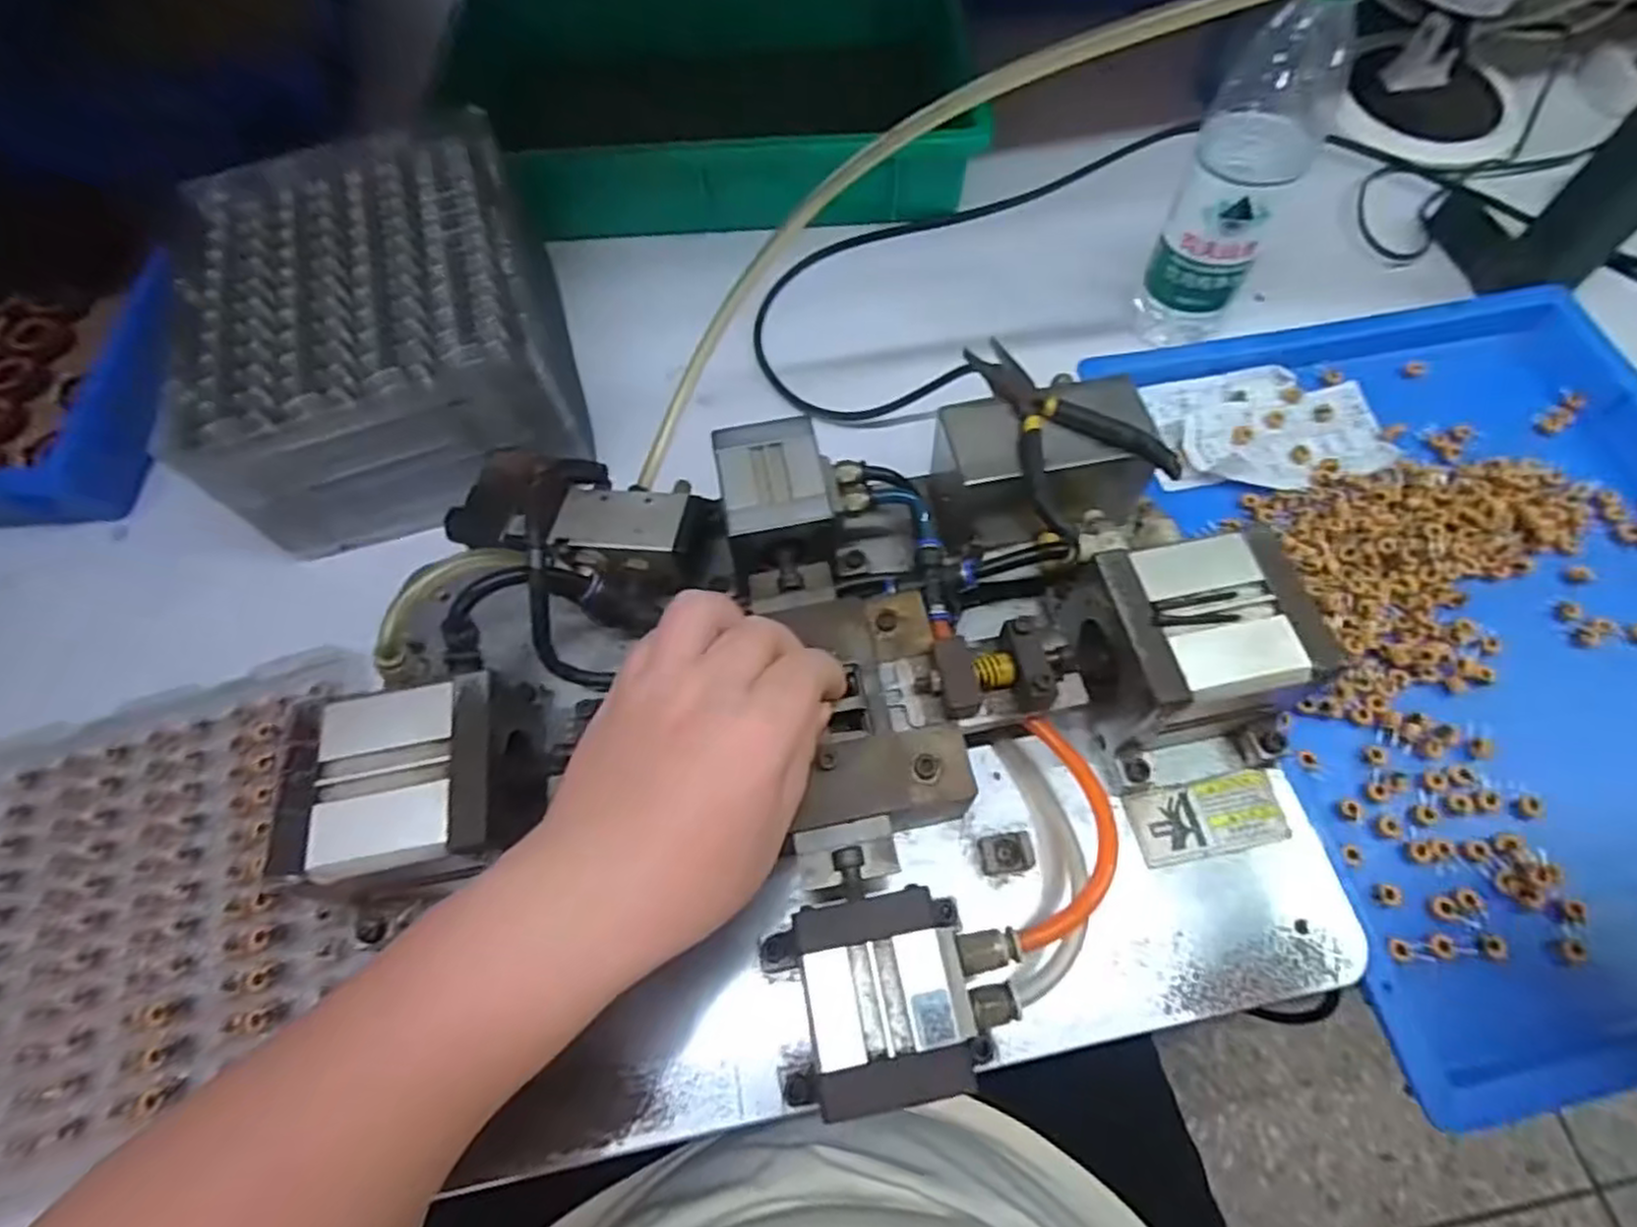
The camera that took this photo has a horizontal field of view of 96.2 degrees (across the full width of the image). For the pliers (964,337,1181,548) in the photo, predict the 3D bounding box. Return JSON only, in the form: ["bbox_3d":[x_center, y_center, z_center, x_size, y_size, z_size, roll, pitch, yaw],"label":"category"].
[{"bbox_3d":[0.113,-0.096,0.365,0.068,0.016,0.121,-25,67,-11],"label":"pliers"}]

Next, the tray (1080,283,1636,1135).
[{"bbox_3d":[0.400,-0.003,0.419,0.351,0.036,0.446,-8,64,-3],"label":"tray"}]

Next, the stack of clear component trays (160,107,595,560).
[{"bbox_3d":[-0.285,-0.188,0.487,0.208,0.106,0.250,-18,65,-7],"label":"stack of clear component trays"}]

